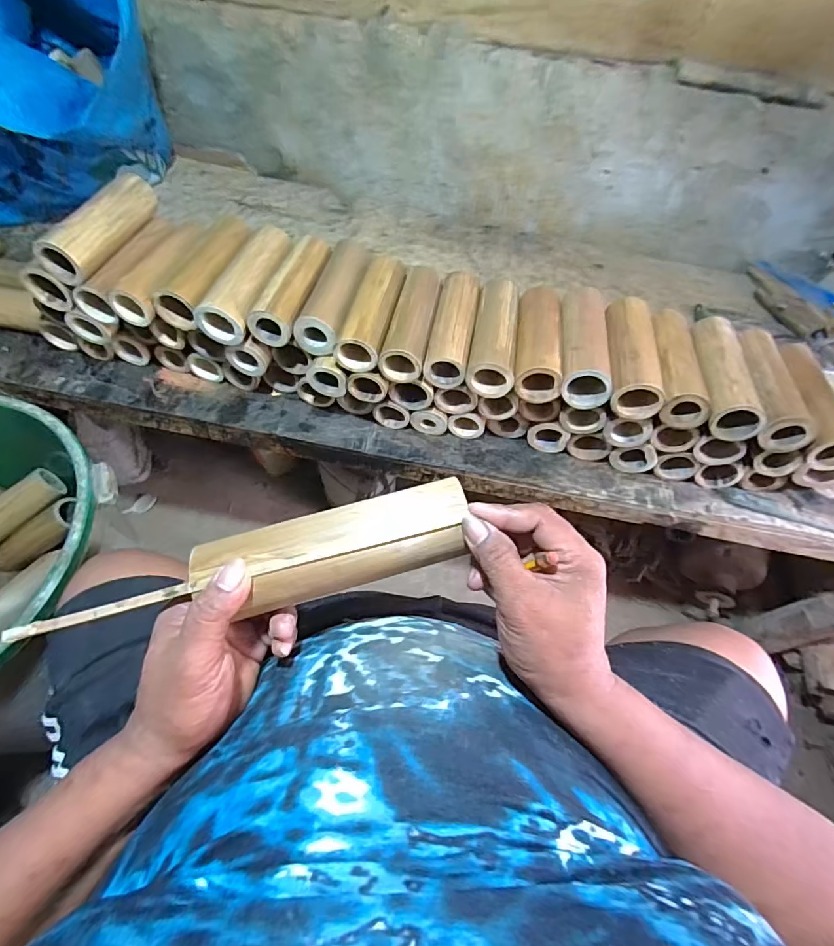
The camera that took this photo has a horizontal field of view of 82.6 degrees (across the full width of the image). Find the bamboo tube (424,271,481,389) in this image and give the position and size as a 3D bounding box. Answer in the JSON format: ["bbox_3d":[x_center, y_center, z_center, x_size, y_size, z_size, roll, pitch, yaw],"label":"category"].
[{"bbox_3d":[0.047,-0.190,0.616,0.054,0.049,0.177,11,56,2],"label":"bamboo tube"}]

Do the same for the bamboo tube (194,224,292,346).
[{"bbox_3d":[-0.216,-0.248,0.614,0.062,0.052,0.183,12,56,3],"label":"bamboo tube"}]

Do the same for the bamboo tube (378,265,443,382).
[{"bbox_3d":[-0.005,-0.197,0.611,0.052,0.046,0.177,11,56,2],"label":"bamboo tube"}]

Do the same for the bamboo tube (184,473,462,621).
[{"bbox_3d":[-0.051,0.049,0.298,0.170,0.040,0.043,-13,58,-6],"label":"bamboo tube"}]

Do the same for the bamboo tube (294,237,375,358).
[{"bbox_3d":[-0.103,-0.233,0.623,0.059,0.050,0.185,12,56,3],"label":"bamboo tube"}]

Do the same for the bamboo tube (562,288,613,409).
[{"bbox_3d":[0.208,-0.167,0.601,0.061,0.054,0.175,10,56,2],"label":"bamboo tube"}]

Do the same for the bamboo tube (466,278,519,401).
[{"bbox_3d":[0.099,-0.180,0.611,0.059,0.047,0.177,11,56,3],"label":"bamboo tube"}]

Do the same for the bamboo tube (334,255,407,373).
[{"bbox_3d":[-0.056,-0.210,0.610,0.056,0.049,0.176,13,56,4],"label":"bamboo tube"}]

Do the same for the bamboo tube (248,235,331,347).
[{"bbox_3d":[-0.152,-0.238,0.612,0.053,0.047,0.176,16,56,6],"label":"bamboo tube"}]

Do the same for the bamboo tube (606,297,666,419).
[{"bbox_3d":[0.265,-0.151,0.594,0.062,0.049,0.177,11,56,3],"label":"bamboo tube"}]

